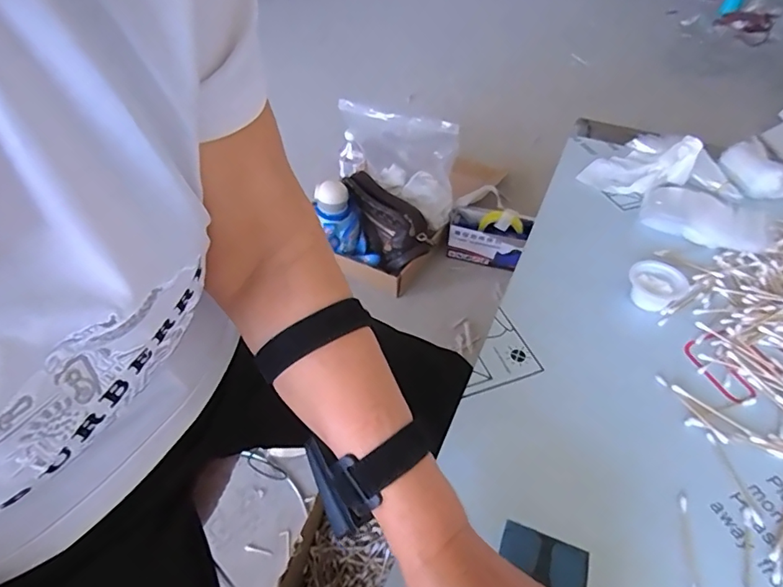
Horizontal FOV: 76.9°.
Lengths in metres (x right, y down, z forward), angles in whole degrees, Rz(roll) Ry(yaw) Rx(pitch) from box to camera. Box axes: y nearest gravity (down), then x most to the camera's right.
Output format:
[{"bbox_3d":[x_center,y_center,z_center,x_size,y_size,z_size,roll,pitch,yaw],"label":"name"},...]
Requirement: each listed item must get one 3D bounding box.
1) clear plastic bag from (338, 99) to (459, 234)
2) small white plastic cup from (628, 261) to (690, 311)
[{"bbox_3d":[0.010,-0.329,1.172,0.323,0.257,0.122,17,51,18],"label":"clear plastic bag"},{"bbox_3d":[0.273,-0.007,0.511,0.053,0.032,0.047,23,53,22],"label":"small white plastic cup"}]

